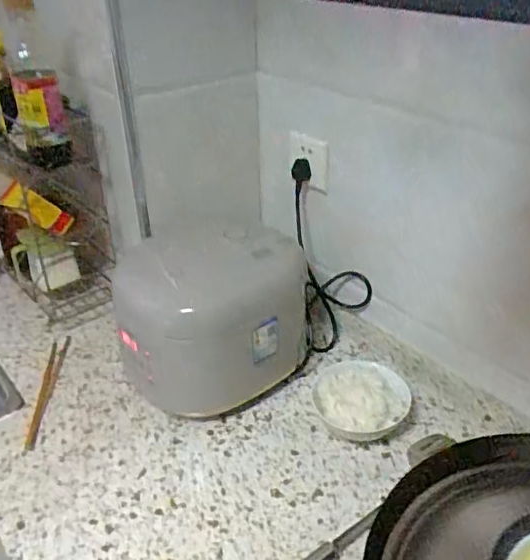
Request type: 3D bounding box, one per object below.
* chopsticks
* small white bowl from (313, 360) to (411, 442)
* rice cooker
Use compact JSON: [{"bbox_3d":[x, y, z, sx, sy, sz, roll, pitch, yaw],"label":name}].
[{"bbox_3d":[-0.329,0.165,0.874,0.028,0.007,0.243,-6,33,-5],"label":"chopsticks"},{"bbox_3d":[0.135,0.171,0.796,0.124,0.067,0.117,-1,33,1],"label":"small white bowl"},{"bbox_3d":[-0.078,0.042,0.875,0.287,0.217,0.245,-11,34,-14],"label":"rice cooker"}]

